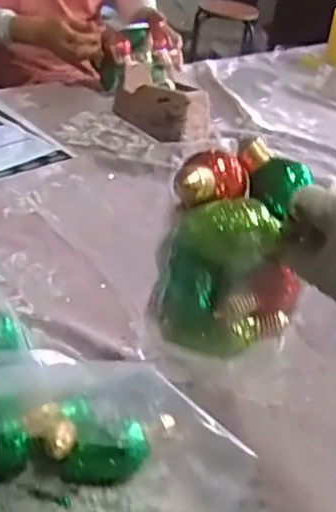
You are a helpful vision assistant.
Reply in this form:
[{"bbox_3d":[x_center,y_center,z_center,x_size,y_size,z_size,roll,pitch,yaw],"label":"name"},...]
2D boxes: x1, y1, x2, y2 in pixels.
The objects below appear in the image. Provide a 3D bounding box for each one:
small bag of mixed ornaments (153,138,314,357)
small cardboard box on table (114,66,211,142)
[{"bbox_3d":[0.049,-0.003,0.511,0.104,0.146,0.092,9,32,2],"label":"small bag of mixed ornaments"},{"bbox_3d":[-0.015,-0.280,1.203,0.075,0.086,0.216,-20,43,-35],"label":"small cardboard box on table"}]

